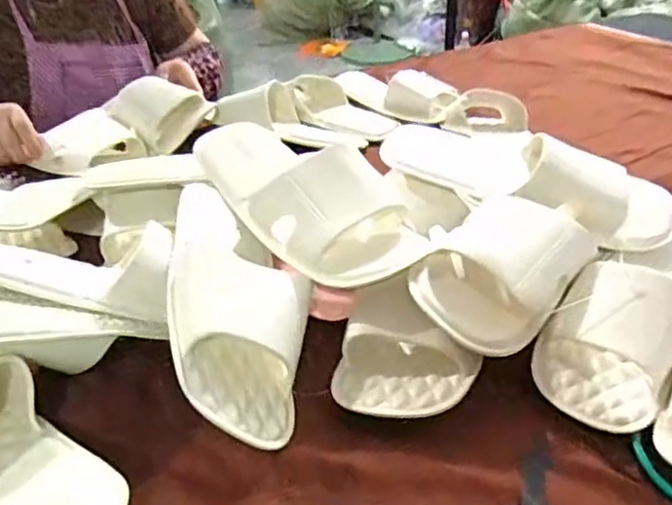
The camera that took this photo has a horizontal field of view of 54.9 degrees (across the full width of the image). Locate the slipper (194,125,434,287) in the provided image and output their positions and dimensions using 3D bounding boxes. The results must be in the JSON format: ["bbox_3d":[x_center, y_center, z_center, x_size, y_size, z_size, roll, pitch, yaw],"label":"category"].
[{"bbox_3d":[-0.036,-0.062,0.603,0.111,0.070,0.250,-26,41,-31],"label":"slipper"}]

